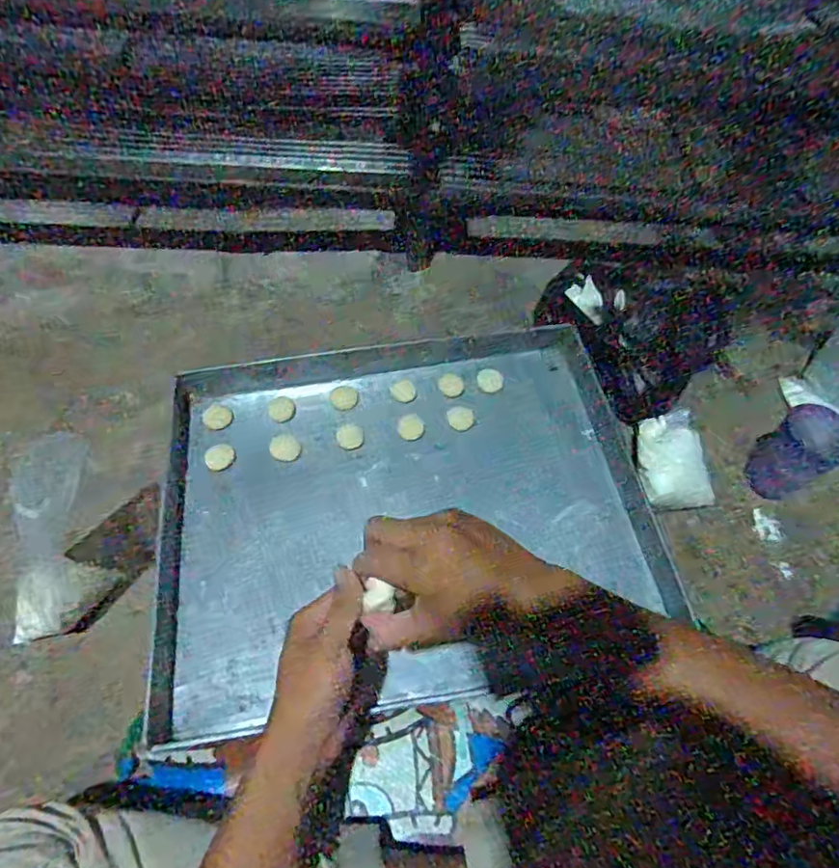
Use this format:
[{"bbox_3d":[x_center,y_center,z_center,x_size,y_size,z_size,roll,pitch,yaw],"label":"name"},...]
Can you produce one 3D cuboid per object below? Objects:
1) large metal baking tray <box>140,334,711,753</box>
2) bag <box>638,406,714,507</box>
[{"bbox_3d":[-0.016,0.072,0.671,0.525,0.061,0.428,-9,58,-5],"label":"large metal baking tray"},{"bbox_3d":[0.292,0.026,0.670,0.077,0.037,0.108,-5,56,-4],"label":"bag"}]

